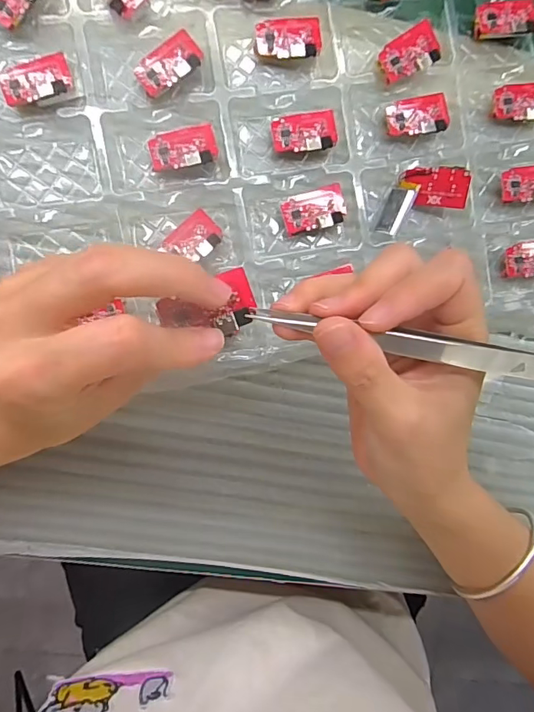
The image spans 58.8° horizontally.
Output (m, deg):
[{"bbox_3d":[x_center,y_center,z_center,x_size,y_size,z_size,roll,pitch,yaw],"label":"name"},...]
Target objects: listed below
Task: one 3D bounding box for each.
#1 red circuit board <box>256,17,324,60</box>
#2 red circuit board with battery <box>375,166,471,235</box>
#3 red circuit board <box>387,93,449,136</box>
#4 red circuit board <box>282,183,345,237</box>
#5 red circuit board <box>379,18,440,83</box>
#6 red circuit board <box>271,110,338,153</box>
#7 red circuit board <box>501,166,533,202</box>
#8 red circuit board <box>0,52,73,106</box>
[{"bbox_3d":[0.012,-0.172,0.260,0.036,0.012,0.020,-6,95,-6],"label":"red circuit board"},{"bbox_3d":[0.086,-0.091,0.270,0.053,0.017,0.030,-21,97,-4],"label":"red circuit board with battery"},{"bbox_3d":[0.085,-0.136,0.268,0.035,0.004,0.021,-6,90,-1],"label":"red circuit board"},{"bbox_3d":[0.027,-0.081,0.268,0.036,0.010,0.021,-20,97,-4],"label":"red circuit board"},{"bbox_3d":[0.079,-0.169,0.266,0.035,0.007,0.022,-29,97,-3],"label":"red circuit board"},{"bbox_3d":[0.021,-0.123,0.261,0.035,0.004,0.022,-9,87,-1],"label":"red circuit board"},{"bbox_3d":[0.156,-0.101,0.279,0.033,0.010,0.021,-6,95,-6],"label":"red circuit board"},{"bbox_3d":[-0.119,-0.142,0.246,0.035,0.011,0.020,-25,97,-4],"label":"red circuit board"}]

